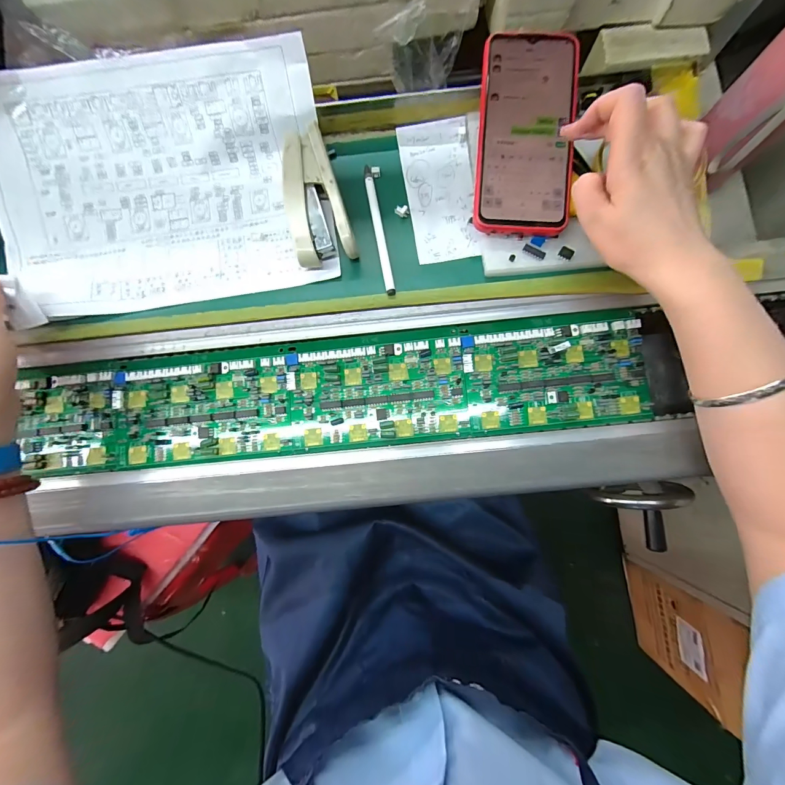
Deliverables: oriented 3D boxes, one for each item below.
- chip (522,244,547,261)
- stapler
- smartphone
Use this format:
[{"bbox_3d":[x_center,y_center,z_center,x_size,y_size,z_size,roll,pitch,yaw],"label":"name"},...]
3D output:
[{"bbox_3d":[0.120,-0.119,0.296,0.019,0.004,0.009,23,86,2],"label":"chip"},{"bbox_3d":[-0.066,-0.166,0.305,0.048,0.027,0.112,-13,86,-1],"label":"stapler"},{"bbox_3d":[0.110,-0.214,0.289,0.076,0.008,0.160,4,90,1],"label":"smartphone"}]

